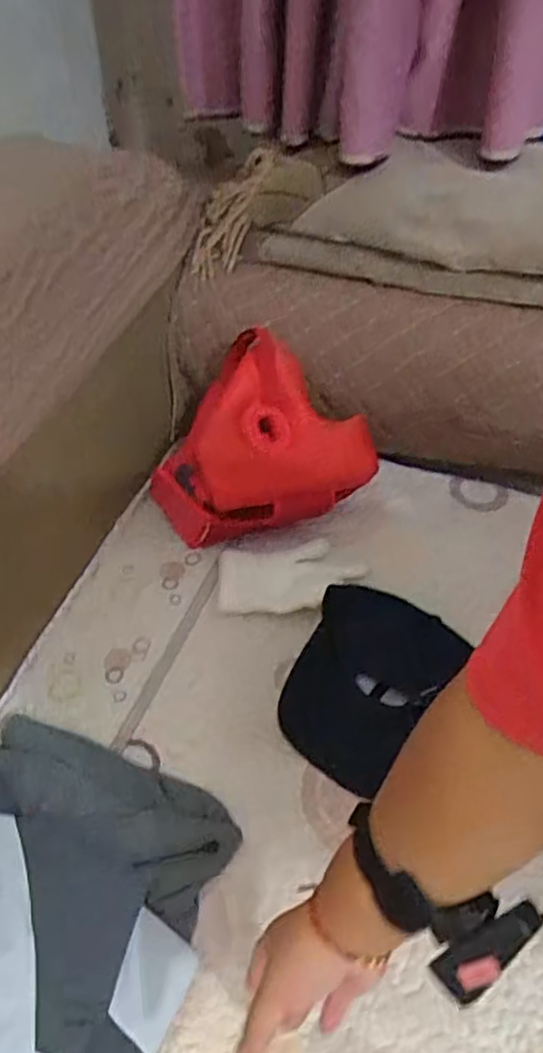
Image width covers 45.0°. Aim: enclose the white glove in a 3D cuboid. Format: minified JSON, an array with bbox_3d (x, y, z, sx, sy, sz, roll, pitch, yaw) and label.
[{"bbox_3d":[0.022,0.063,0.846,0.184,0.029,0.111,-11,48,-10],"label":"white glove"}]

